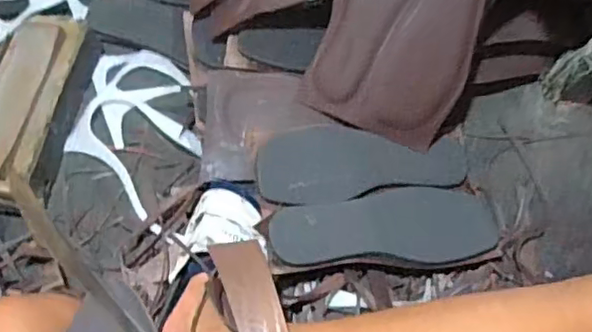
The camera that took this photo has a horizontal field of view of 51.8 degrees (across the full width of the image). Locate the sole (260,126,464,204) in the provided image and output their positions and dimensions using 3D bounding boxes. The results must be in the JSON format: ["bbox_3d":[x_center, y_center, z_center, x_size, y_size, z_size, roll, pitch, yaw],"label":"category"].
[{"bbox_3d":[0.075,-0.008,0.665,0.232,0.011,0.081,-7,77,-10],"label":"sole"}]

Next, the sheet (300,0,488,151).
[{"bbox_3d":[0.115,-0.158,0.642,0.158,0.014,0.250,19,107,7],"label":"sheet"}]

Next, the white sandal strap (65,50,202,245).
[{"bbox_3d":[-0.187,-0.038,0.710,0.160,0.022,0.237,7,61,10],"label":"white sandal strap"}]

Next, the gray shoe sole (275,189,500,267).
[{"bbox_3d":[0.092,0.061,0.630,0.230,0.018,0.076,0,80,-5],"label":"gray shoe sole"}]

